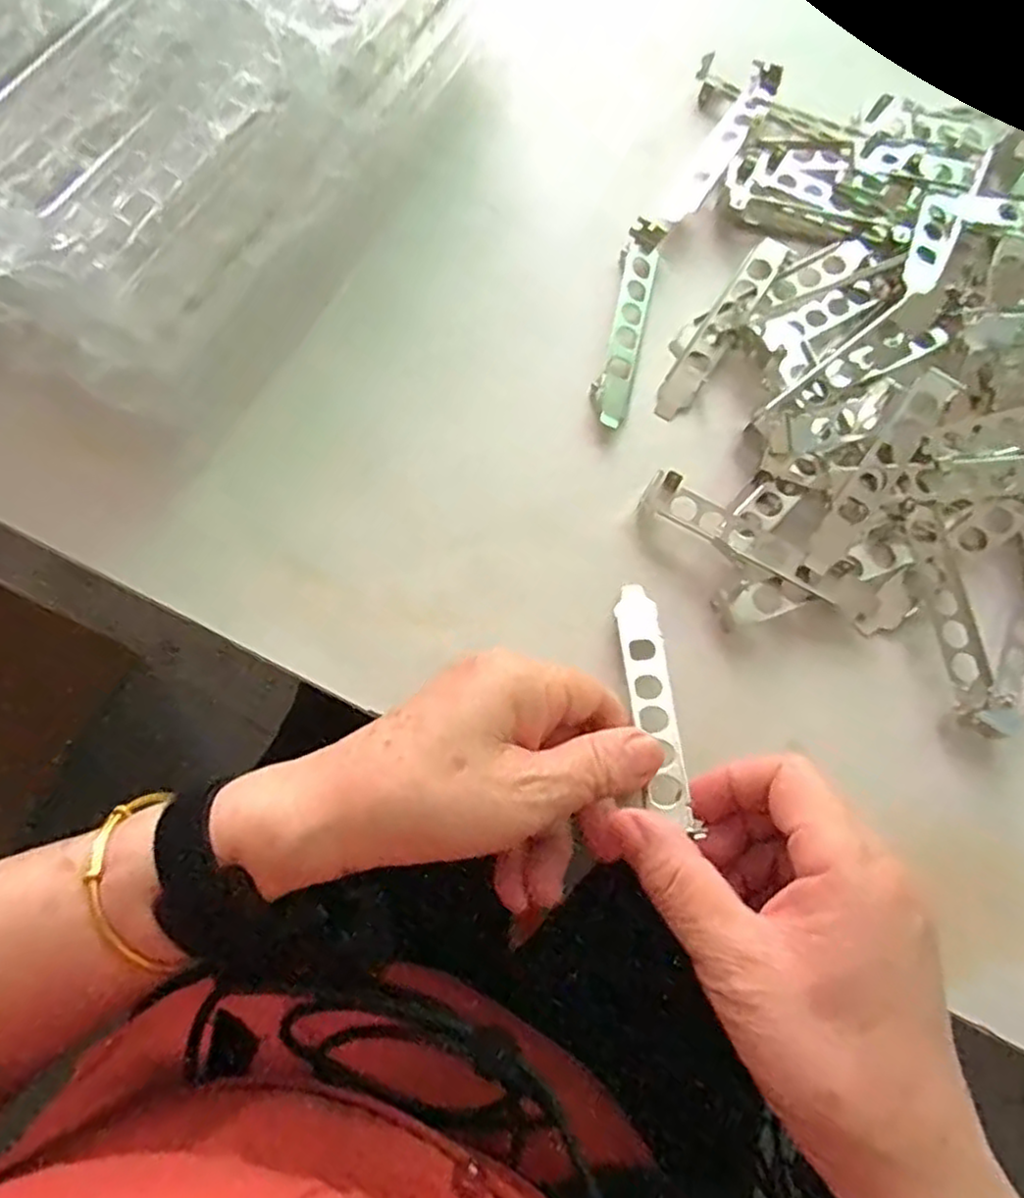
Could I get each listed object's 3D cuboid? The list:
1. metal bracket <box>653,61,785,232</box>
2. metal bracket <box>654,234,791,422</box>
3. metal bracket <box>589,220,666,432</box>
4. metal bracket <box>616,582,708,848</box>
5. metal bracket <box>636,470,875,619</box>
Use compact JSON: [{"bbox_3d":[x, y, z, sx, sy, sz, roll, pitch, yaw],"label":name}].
[{"bbox_3d":[0.120,-0.260,0.419,0.021,0.013,0.130,32,79,8],"label":"metal bracket"},{"bbox_3d":[0.111,-0.145,0.386,0.020,0.011,0.116,33,79,9],"label":"metal bracket"},{"bbox_3d":[0.063,-0.149,0.389,0.022,0.009,0.121,13,77,4],"label":"metal bracket"},{"bbox_3d":[0.062,0.044,0.314,0.020,0.007,0.118,-6,55,0],"label":"metal bracket"},{"bbox_3d":[0.117,-0.023,0.344,0.120,0.018,0.022,32,79,8],"label":"metal bracket"}]

